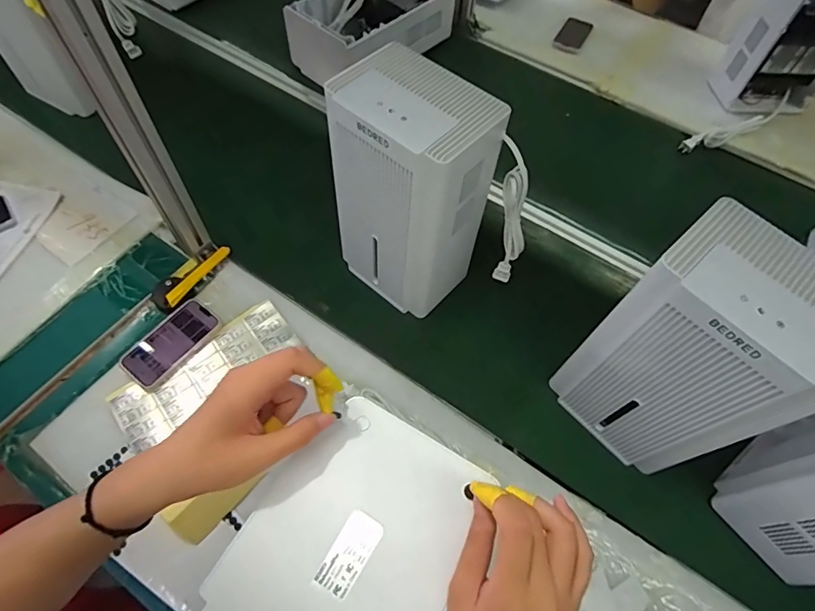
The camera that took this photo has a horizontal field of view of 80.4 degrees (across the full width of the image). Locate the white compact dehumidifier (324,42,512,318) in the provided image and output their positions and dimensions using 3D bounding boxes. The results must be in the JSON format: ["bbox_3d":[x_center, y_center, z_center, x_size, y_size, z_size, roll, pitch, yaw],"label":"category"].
[{"bbox_3d":[0.004,-0.155,0.707,0.191,0.345,0.136,38,65,17],"label":"white compact dehumidifier"}]

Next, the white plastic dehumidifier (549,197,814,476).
[{"bbox_3d":[0.341,0.066,0.597,0.136,0.333,0.191,-37,68,-21],"label":"white plastic dehumidifier"}]

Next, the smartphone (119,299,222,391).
[{"bbox_3d":[-0.370,0.061,0.759,0.083,0.013,0.147,36,65,17],"label":"smartphone"}]

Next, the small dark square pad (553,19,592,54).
[{"bbox_3d":[0.422,-0.688,1.226,0.071,0.012,0.143,26,62,12],"label":"small dark square pad"}]

